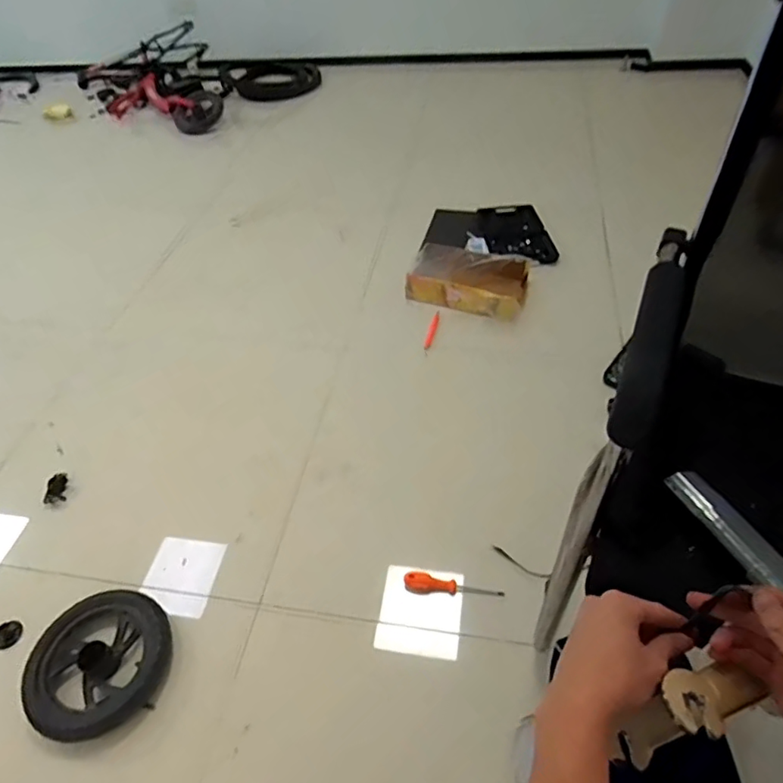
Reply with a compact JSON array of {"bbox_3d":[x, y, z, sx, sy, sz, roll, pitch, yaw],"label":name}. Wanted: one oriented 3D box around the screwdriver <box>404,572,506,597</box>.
[{"bbox_3d":[0.128,0.403,1.138,0.202,0.032,0.036,1,48,7],"label":"screwdriver"}]

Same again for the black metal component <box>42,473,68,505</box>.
[{"bbox_3d":[-0.825,0.238,1.360,0.047,0.016,0.088,-14,48,-6],"label":"black metal component"}]

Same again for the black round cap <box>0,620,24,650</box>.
[{"bbox_3d":[-0.787,0.496,1.128,0.053,0.007,0.055,-3,48,3],"label":"black round cap"}]

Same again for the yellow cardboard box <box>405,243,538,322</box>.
[{"bbox_3d":[0.235,-0.357,1.702,0.364,0.123,0.235,17,52,21],"label":"yellow cardboard box"}]

